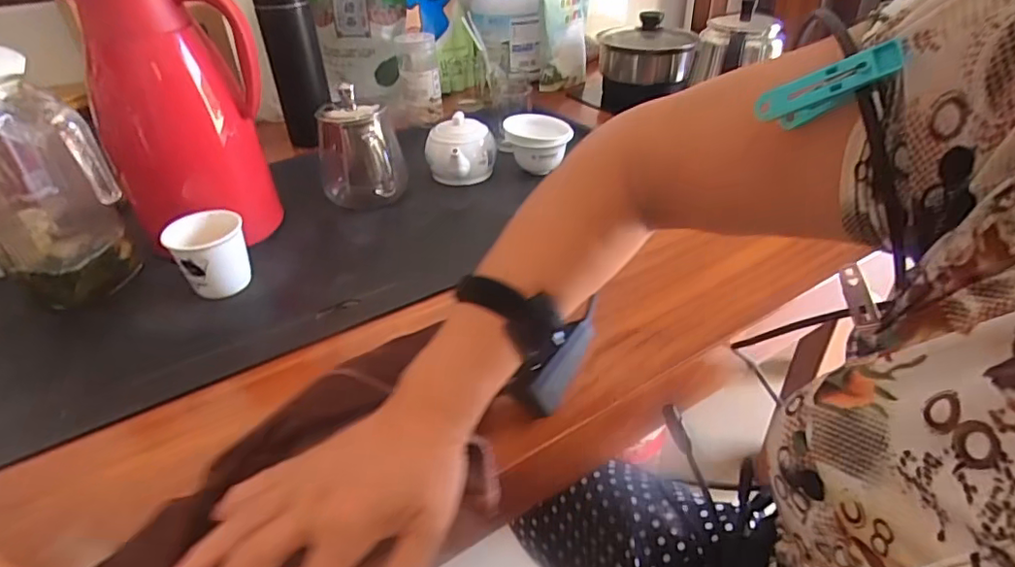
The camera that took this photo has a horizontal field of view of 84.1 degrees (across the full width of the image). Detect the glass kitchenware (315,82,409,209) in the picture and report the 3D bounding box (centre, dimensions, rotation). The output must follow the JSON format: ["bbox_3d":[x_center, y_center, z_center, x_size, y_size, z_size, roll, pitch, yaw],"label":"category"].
[{"bbox_3d":[-0.155,-0.142,0.593,0.088,0.106,0.101,-12,37,-14],"label":"glass kitchenware"}]

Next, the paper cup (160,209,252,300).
[{"bbox_3d":[-0.260,-0.028,0.497,0.059,0.062,0.054,-2,36,1],"label":"paper cup"}]

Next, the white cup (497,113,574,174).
[{"bbox_3d":[0.032,-0.156,0.639,0.077,0.051,0.077,-2,36,1],"label":"white cup"}]

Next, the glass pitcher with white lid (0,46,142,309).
[{"bbox_3d":[-0.389,-0.086,0.457,0.095,0.198,0.111,-31,44,-34],"label":"glass pitcher with white lid"}]

